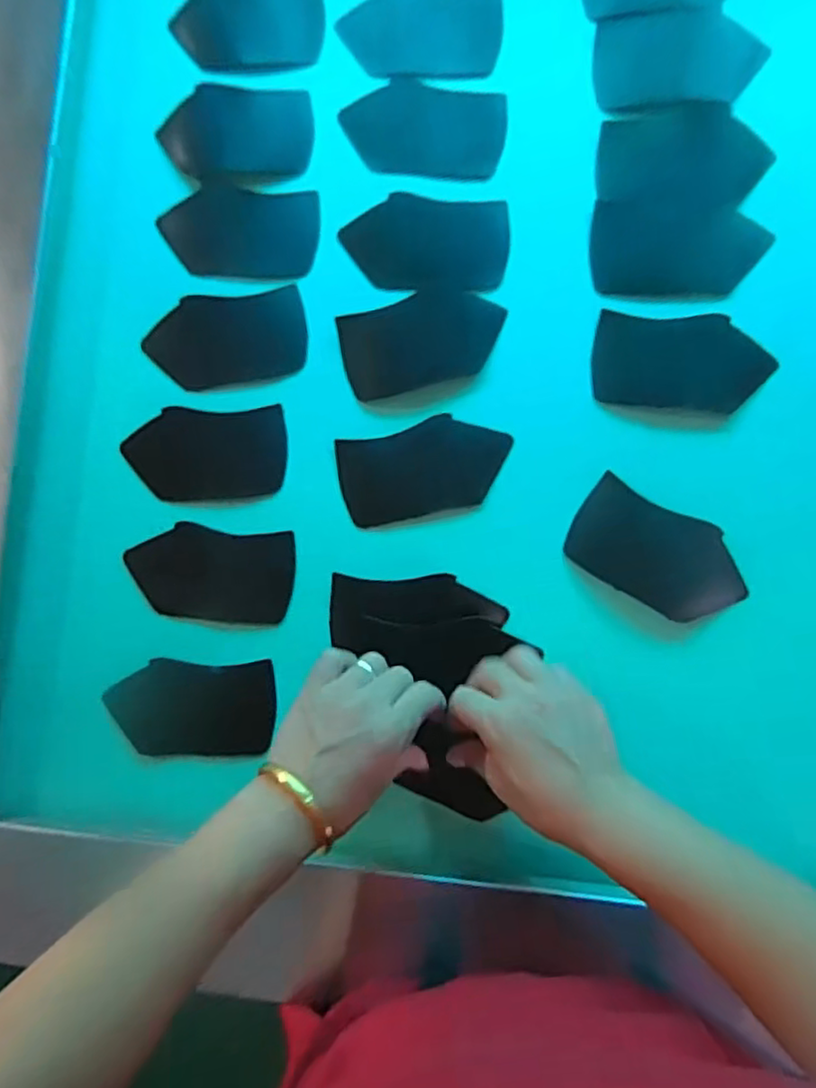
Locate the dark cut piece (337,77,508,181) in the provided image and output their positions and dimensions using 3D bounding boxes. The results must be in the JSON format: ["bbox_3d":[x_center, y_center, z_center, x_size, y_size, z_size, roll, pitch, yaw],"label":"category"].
[{"bbox_3d":[0.013,-0.332,0.535,0.126,0.006,0.073,9,87,3],"label":"dark cut piece"}]

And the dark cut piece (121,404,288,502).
[{"bbox_3d":[-0.159,-0.071,0.529,0.124,0.004,0.071,-2,90,-1],"label":"dark cut piece"}]

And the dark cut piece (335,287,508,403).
[{"bbox_3d":[0.011,-0.159,0.521,0.123,0.005,0.070,-13,86,2],"label":"dark cut piece"}]

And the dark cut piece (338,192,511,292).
[{"bbox_3d":[0.014,-0.234,0.522,0.126,0.009,0.071,4,87,3],"label":"dark cut piece"}]

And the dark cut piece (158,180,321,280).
[{"bbox_3d":[-0.136,-0.255,0.545,0.125,0.004,0.080,3,83,4],"label":"dark cut piece"}]

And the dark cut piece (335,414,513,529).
[{"bbox_3d":[0.012,-0.058,0.515,0.128,0.004,0.069,-12,90,4],"label":"dark cut piece"}]

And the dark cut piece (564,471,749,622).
[{"bbox_3d":[0.179,0.008,0.484,0.124,0.022,0.068,31,89,4],"label":"dark cut piece"}]

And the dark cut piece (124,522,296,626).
[{"bbox_3d":[-0.153,0.024,0.521,0.126,0.006,0.072,5,92,1],"label":"dark cut piece"}]

